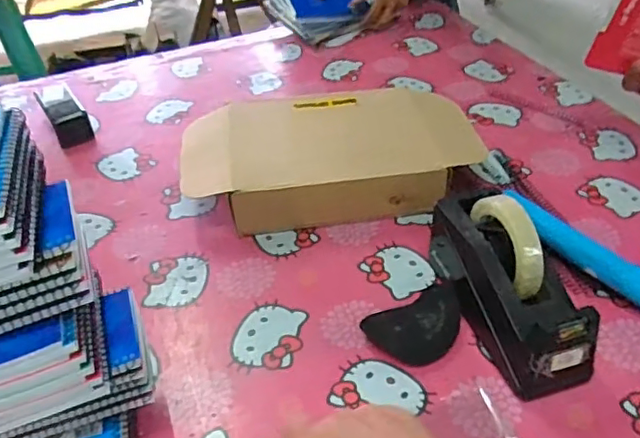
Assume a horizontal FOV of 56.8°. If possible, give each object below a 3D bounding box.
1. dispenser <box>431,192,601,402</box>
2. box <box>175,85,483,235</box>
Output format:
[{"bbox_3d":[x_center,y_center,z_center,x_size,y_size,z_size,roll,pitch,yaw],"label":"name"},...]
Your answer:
[{"bbox_3d":[0.184,0.058,0.584,0.071,0.129,0.205,-15,42,-13],"label":"dispenser"},{"bbox_3d":[0.014,-0.083,0.796,0.380,0.084,0.226,-5,41,-2],"label":"box"}]

